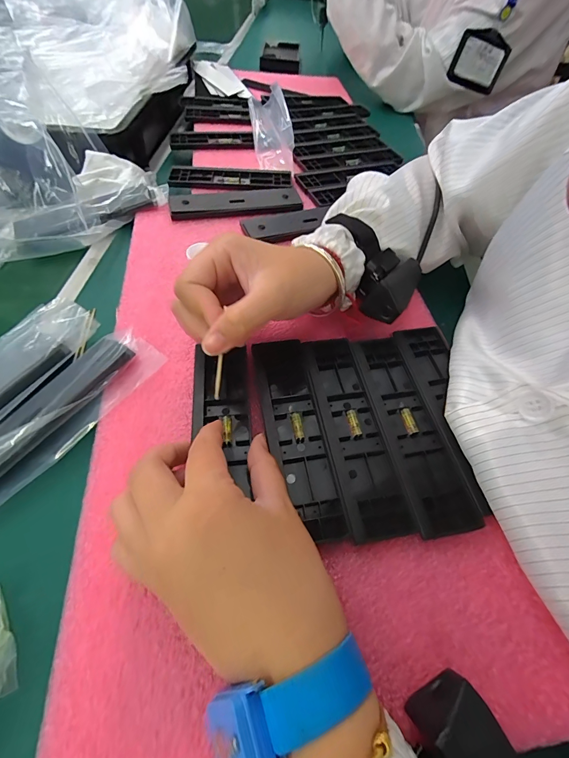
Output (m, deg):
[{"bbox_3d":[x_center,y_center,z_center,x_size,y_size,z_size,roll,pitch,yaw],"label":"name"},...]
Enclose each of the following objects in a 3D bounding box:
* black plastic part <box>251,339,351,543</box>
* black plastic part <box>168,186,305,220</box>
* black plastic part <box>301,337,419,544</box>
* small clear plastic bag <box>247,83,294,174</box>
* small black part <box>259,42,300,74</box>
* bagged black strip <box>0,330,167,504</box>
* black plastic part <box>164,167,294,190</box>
[{"bbox_3d":[0.007,0.033,0.248,0.042,0.007,0.160,-8,57,-6],"label":"black plastic part"},{"bbox_3d":[-0.059,-0.218,0.408,0.154,0.011,0.048,-11,58,-8],"label":"black plastic part"},{"bbox_3d":[0.049,0.032,0.250,0.042,0.008,0.159,-7,57,-5],"label":"black plastic part"},{"bbox_3d":[-0.023,-0.391,0.506,0.051,0.040,0.234,-5,57,-4],"label":"small clear plastic bag"},{"bbox_3d":[-0.010,-0.743,0.773,0.086,0.007,0.203,2,57,-1],"label":"small black part"},{"bbox_3d":[-0.182,0.033,0.240,0.059,0.016,0.195,35,63,20],"label":"bagged black strip"},{"bbox_3d":[-0.070,-0.261,0.437,0.156,0.009,0.046,-4,57,-3],"label":"black plastic part"}]

